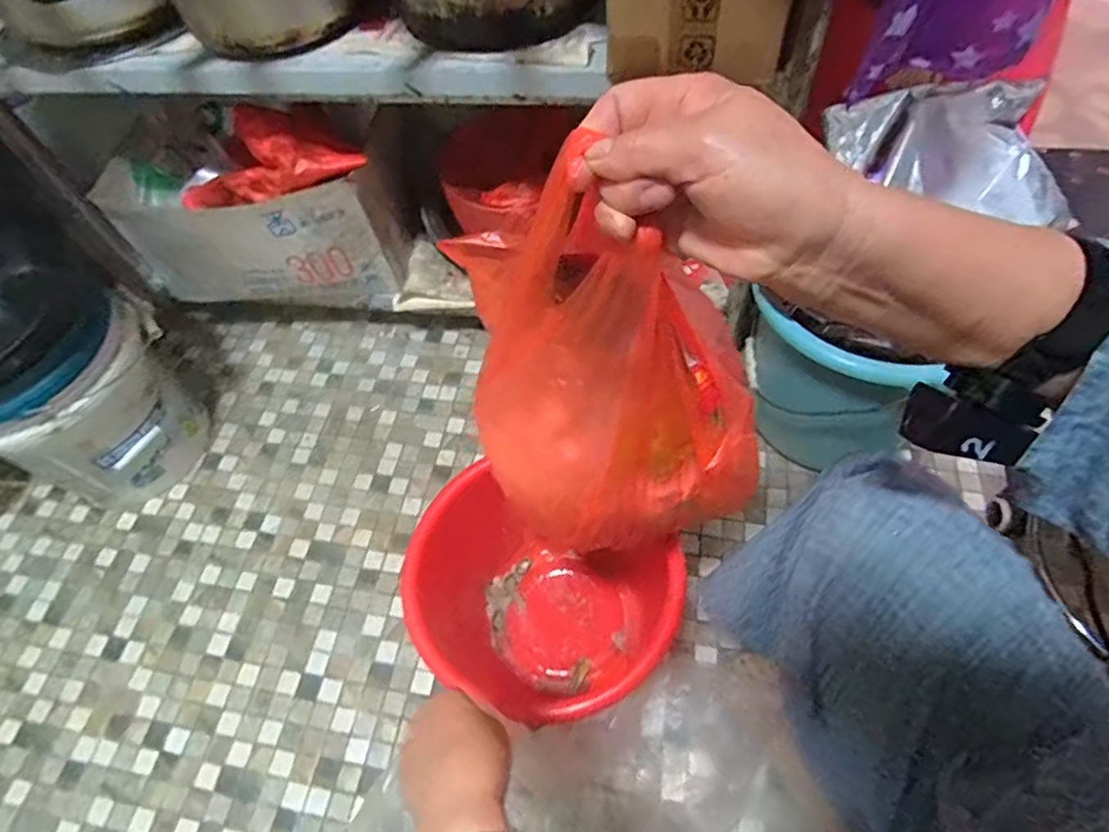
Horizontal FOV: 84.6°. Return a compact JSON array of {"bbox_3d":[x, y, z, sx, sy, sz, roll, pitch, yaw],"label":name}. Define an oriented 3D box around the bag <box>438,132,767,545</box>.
[{"bbox_3d":[0.039,-0.014,0.385,0.173,0.268,0.092,-7,56,-4],"label":"bag"}]

